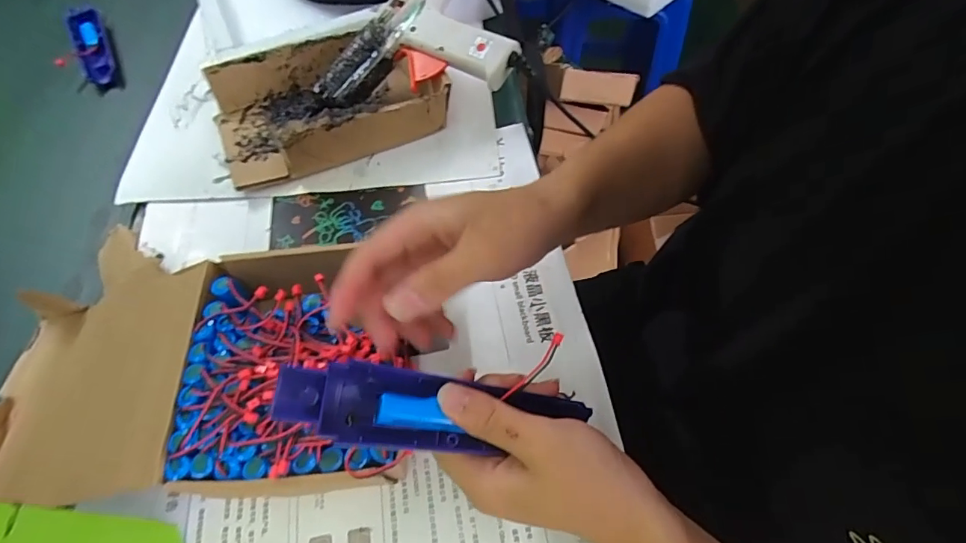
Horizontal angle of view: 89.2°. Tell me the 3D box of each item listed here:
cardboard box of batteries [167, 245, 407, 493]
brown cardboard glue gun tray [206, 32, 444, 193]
[{"bbox_3d":[-0.125,0.063,0.338,0.141,0.063,0.168,-5,58,-2],"label":"cardboard box of batteries"},{"bbox_3d":[-0.163,-0.181,0.500,0.217,0.059,0.157,-22,60,-13],"label":"brown cardboard glue gun tray"}]

